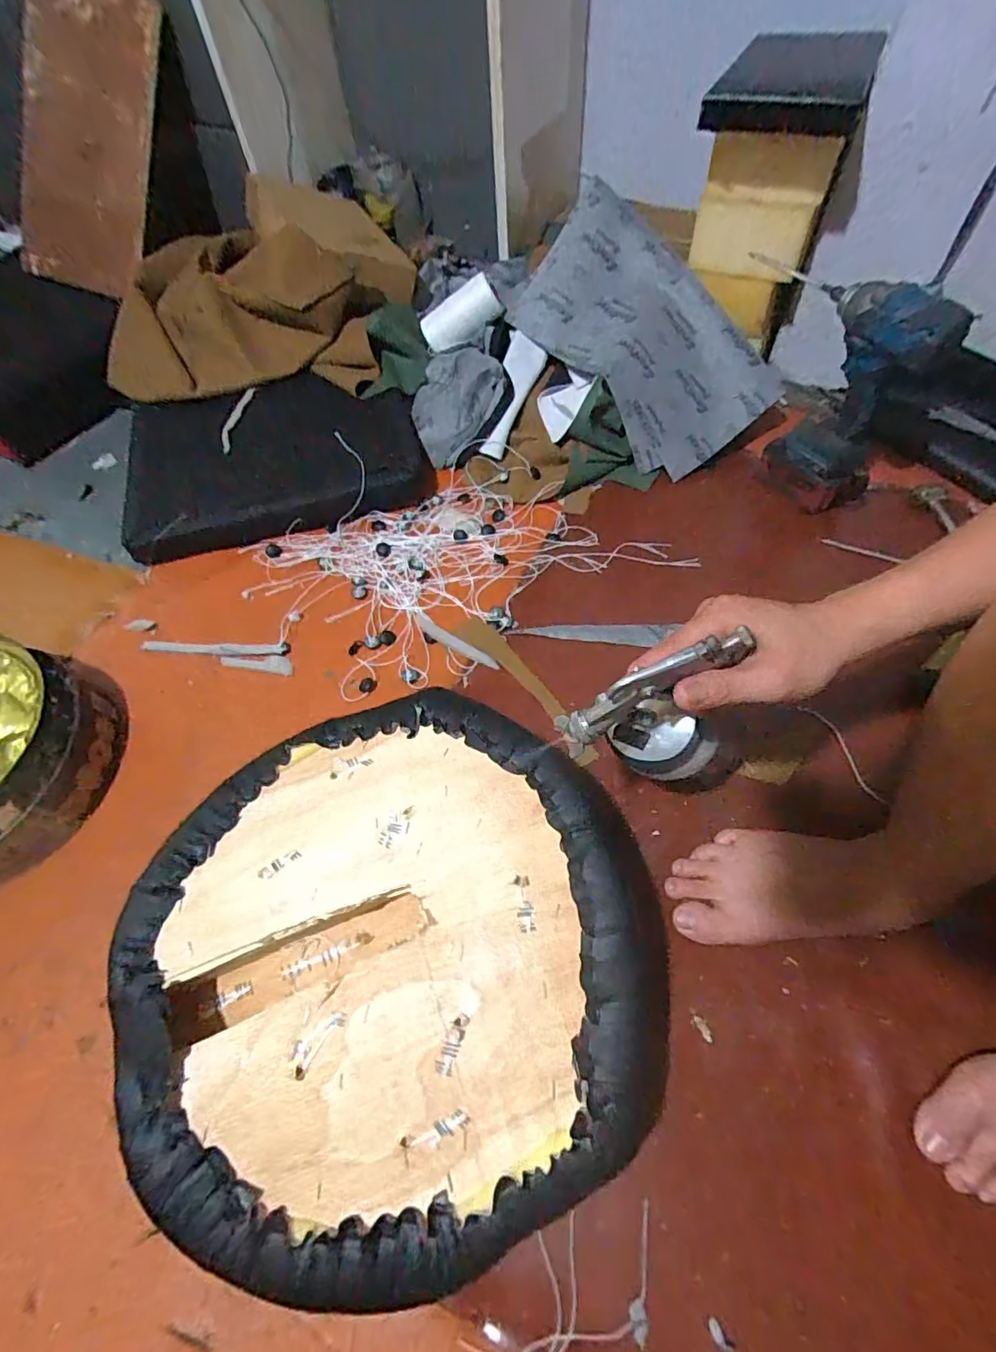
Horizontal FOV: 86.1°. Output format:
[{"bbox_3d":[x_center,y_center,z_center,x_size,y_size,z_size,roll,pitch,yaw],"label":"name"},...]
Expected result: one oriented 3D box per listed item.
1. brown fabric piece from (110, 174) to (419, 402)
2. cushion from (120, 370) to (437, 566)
[{"bbox_3d":[-0.401,-0.672,0.926,0.450,0.143,0.435,8,59,7],"label":"brown fabric piece"},{"bbox_3d":[-0.343,-0.340,0.827,0.440,0.077,0.286,-14,60,-6],"label":"cushion"}]

